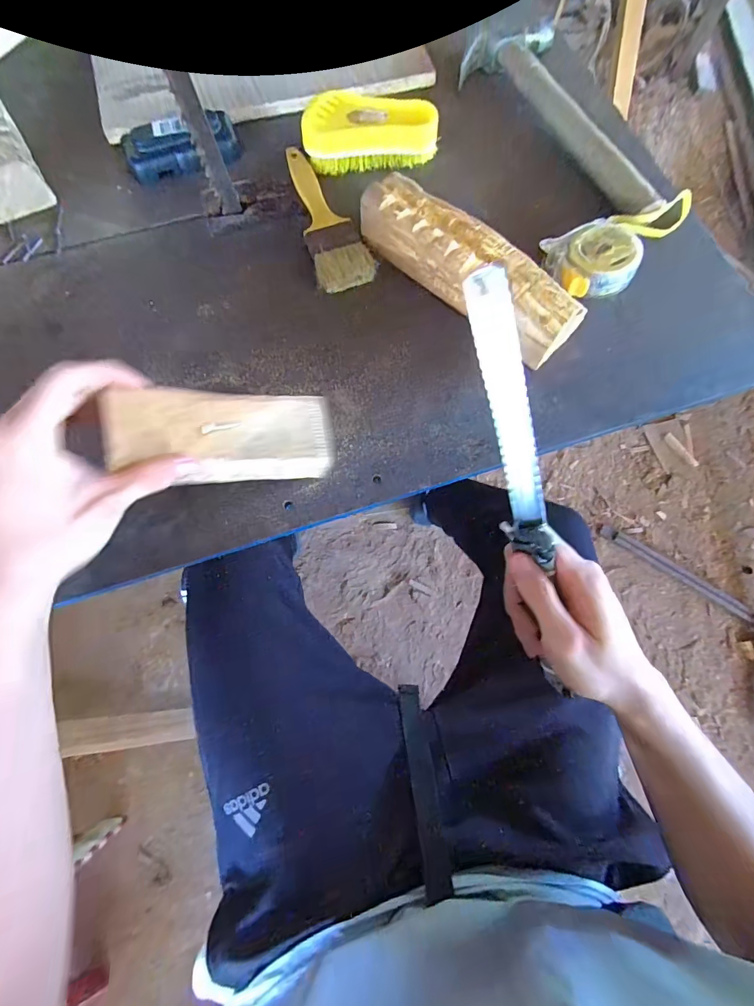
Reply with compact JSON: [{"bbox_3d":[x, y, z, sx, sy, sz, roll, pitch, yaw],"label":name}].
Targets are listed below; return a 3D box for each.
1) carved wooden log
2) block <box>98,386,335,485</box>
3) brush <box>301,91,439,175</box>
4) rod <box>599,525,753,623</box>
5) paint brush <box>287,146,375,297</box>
[{"bbox_3d":[0.073,-0.195,0.346,0.201,0.039,0.062,42,77,11],"label":"carved wooden log"},{"bbox_3d":[-0.099,-0.047,0.278,0.138,0.021,0.062,1,71,-24],"label":"block"},{"bbox_3d":[-0.008,-0.356,0.397,0.123,0.044,0.055,-8,73,-3],"label":"brush"},{"bbox_3d":[0.771,0.178,1.071,0.416,0.021,0.033,33,75,9],"label":"rod"},{"bbox_3d":[-0.048,-0.271,0.386,0.050,0.013,0.173,-16,74,-6],"label":"paint brush"}]

